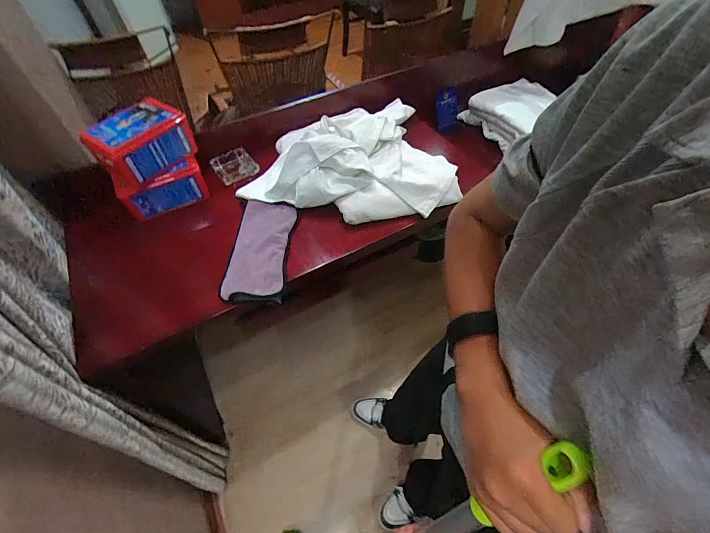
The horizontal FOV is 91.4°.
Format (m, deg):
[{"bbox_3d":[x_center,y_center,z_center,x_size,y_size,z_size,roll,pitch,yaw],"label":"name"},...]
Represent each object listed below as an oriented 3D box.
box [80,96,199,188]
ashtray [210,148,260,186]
[{"bbox_3d":[-0.524,-0.310,0.856,0.142,0.097,0.216,31,61,22],"label":"box"},{"bbox_3d":[-0.352,-0.295,1.018,0.116,0.032,0.110,-33,59,-20],"label":"ashtray"}]

